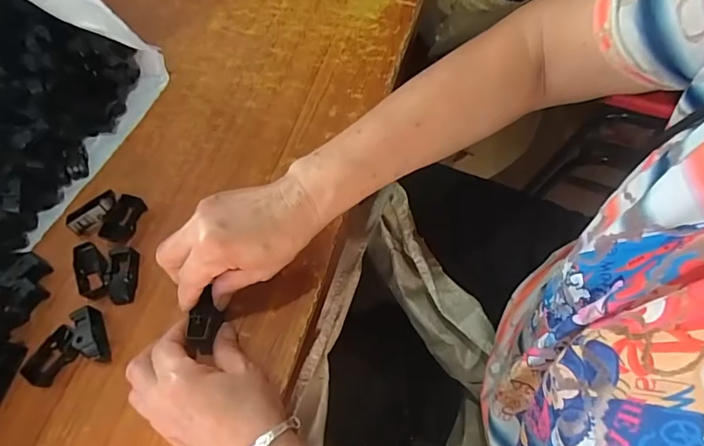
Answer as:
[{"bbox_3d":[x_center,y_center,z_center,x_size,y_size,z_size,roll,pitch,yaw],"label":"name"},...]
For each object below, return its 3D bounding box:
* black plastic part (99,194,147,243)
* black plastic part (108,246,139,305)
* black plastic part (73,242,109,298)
[{"bbox_3d":[-0.222,-0.004,0.449,0.027,0.015,0.050,19,65,13],"label":"black plastic part"},{"bbox_3d":[-0.211,0.048,0.425,0.024,0.012,0.050,-4,75,1],"label":"black plastic part"},{"bbox_3d":[-0.240,0.044,0.425,0.028,0.015,0.051,-26,64,-10],"label":"black plastic part"}]

